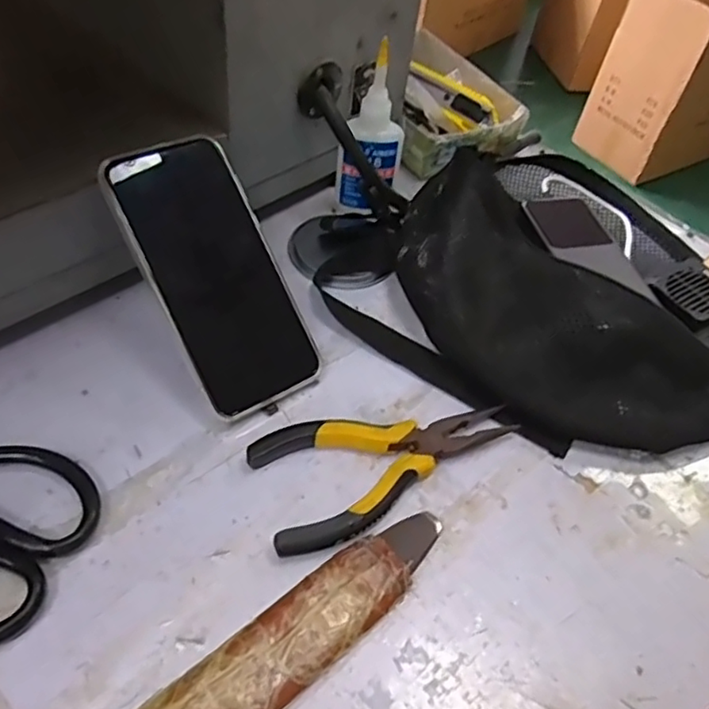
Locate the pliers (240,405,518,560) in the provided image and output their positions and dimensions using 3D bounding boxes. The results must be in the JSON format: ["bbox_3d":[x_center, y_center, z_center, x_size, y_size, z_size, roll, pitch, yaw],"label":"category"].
[{"bbox_3d":[0.020,0.062,0.349,0.145,0.015,0.067,-10,52,-17],"label":"pliers"}]

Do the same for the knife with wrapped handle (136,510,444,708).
[{"bbox_3d":[-0.030,0.133,0.283,0.186,0.016,0.039,-32,61,-30],"label":"knife with wrapped handle"}]

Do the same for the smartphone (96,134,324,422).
[{"bbox_3d":[-0.083,-0.047,0.372,0.077,0.009,0.164,-28,95,-28],"label":"smartphone"}]

